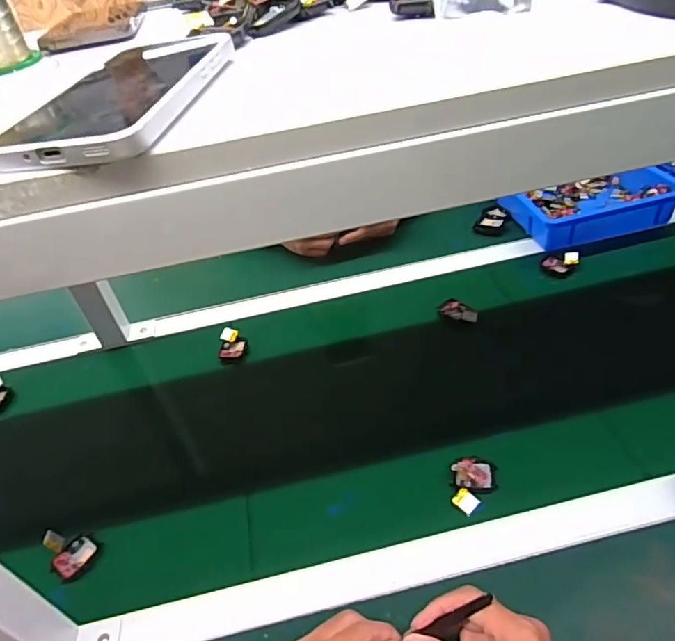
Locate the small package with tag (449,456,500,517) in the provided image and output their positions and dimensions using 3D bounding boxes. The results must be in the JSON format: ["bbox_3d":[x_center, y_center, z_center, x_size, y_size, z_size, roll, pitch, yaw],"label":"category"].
[{"bbox_3d":[0.141,0.172,0.536,0.046,0.014,0.060,8,39,17],"label":"small package with tag"}]

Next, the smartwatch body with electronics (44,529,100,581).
[{"bbox_3d":[-0.280,0.237,0.533,0.054,0.021,0.043,16,42,27],"label":"smartwatch body with electronics"}]

